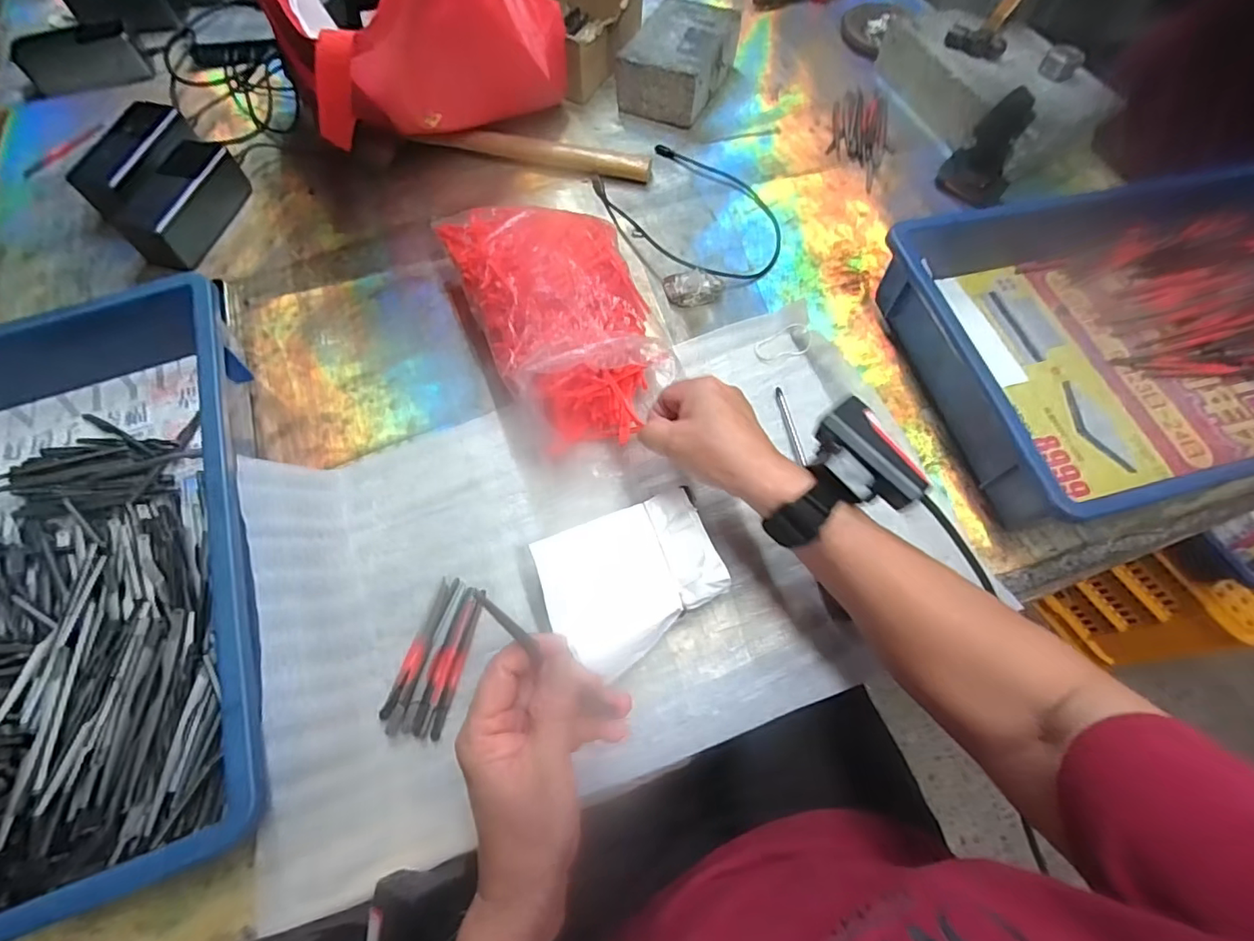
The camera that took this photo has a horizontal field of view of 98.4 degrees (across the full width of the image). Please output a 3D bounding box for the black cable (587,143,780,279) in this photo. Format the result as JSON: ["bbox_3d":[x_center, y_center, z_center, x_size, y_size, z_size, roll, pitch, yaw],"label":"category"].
[{"bbox_3d":[0.077,-0.281,0.589,0.146,0.011,0.211,-37,70,-17],"label":"black cable"}]

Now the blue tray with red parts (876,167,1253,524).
[{"bbox_3d":[0.470,-0.126,0.478,0.431,0.073,0.285,-13,65,-7],"label":"blue tray with red parts"}]

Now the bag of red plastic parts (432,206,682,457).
[{"bbox_3d":[-0.059,-0.140,0.467,0.133,0.088,0.228,-22,66,-11],"label":"bag of red plastic parts"}]

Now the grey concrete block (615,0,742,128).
[{"bbox_3d":[0.064,-0.499,0.664,0.099,0.065,0.157,23,66,10],"label":"grey concrete block"}]

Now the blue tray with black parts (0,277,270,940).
[{"bbox_3d":[-0.410,0.057,0.383,0.275,0.070,0.458,-19,66,-10],"label":"blue tray with black parts"}]

